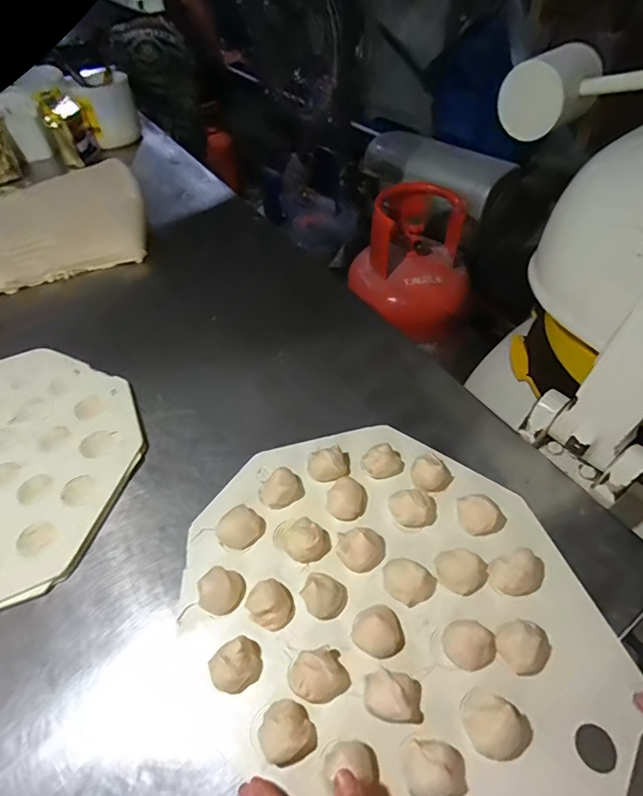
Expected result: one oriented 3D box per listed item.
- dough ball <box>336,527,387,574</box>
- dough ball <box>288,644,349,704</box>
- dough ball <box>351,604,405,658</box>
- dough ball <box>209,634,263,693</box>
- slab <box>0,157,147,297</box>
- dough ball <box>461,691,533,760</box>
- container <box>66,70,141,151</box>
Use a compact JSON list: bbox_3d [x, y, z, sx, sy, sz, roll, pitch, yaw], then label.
[{"bbox_3d":[0.044,0.167,0.513,0.053,0.028,0.045,5,53,5],"label":"dough ball"},{"bbox_3d":[-0.003,0.266,0.442,0.053,0.031,0.045,-21,55,-14],"label":"dough ball"},{"bbox_3d":[0.058,0.232,0.463,0.052,0.032,0.045,10,54,9],"label":"dough ball"},{"bbox_3d":[-0.083,0.262,0.450,0.048,0.035,0.038,-26,56,-17],"label":"dough ball"},{"bbox_3d":[-0.629,-0.376,0.995,0.488,0.049,0.454,-24,54,-17],"label":"slab"},{"bbox_3d":[0.157,0.293,0.412,0.060,0.037,0.050,15,55,13],"label":"dough ball"},{"bbox_3d":[-0.574,-0.776,1.249,0.148,0.134,0.142,-20,52,-13],"label":"container"}]

